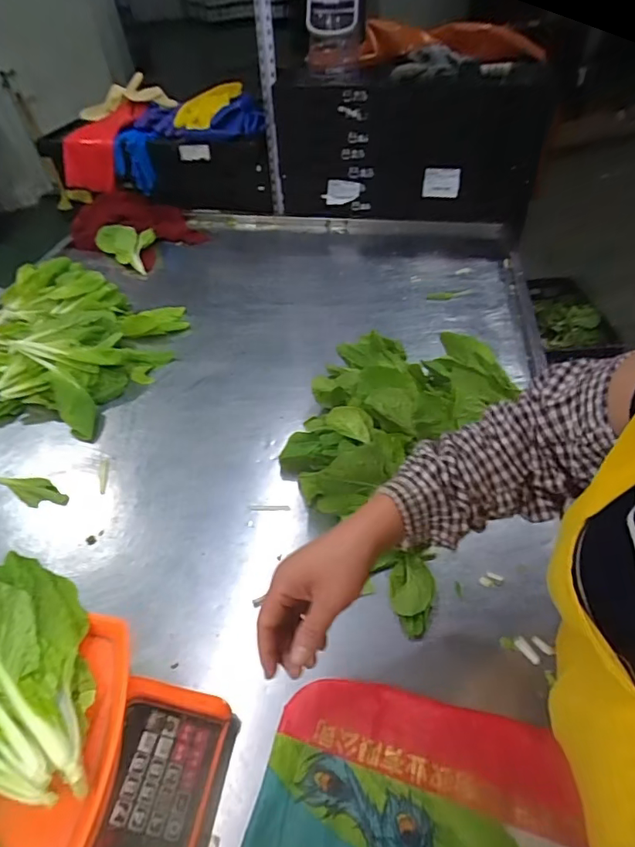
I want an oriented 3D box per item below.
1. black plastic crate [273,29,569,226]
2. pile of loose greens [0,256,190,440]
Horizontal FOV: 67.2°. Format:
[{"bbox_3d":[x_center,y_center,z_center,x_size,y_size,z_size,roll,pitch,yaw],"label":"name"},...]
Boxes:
[{"bbox_3d":[0.211,-0.683,1.134,0.593,0.290,0.313,17,50,21],"label":"black plastic crate"},{"bbox_3d":[-0.505,-0.184,0.936,0.423,0.082,0.454,5,47,9],"label":"pile of loose greens"}]

